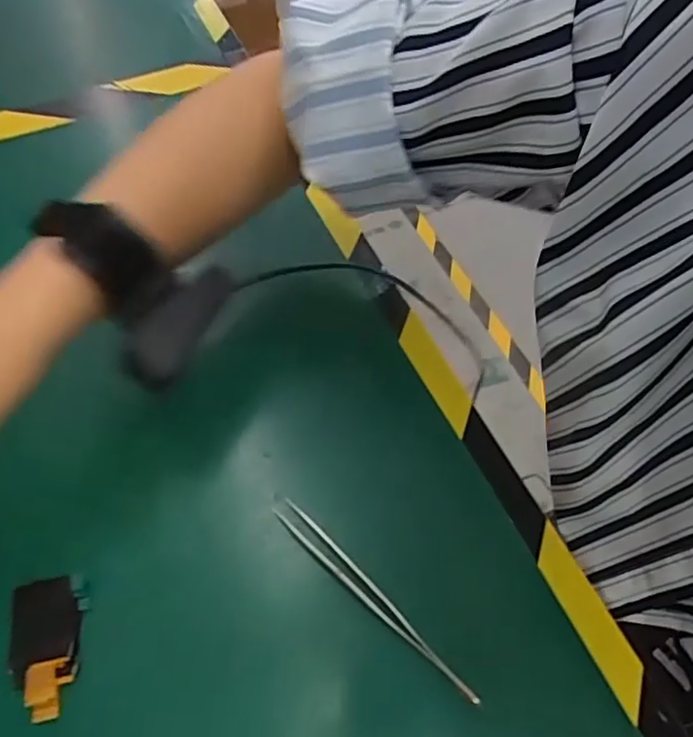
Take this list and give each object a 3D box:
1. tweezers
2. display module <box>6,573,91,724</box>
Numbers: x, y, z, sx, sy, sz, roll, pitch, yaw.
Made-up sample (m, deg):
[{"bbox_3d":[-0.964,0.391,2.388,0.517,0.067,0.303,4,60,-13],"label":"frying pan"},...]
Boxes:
[{"bbox_3d":[0.010,0.107,0.293,0.012,0.015,0.126,-39,64,-22],"label":"tweezers"},{"bbox_3d":[-0.138,0.128,0.286,0.033,0.006,0.060,-8,57,-11],"label":"display module"}]

